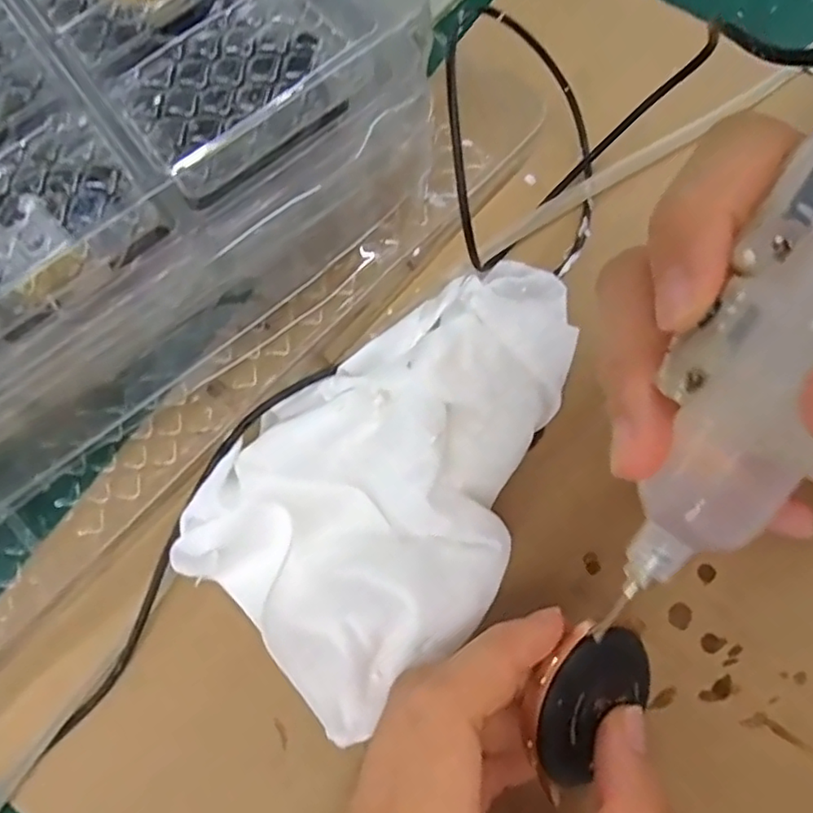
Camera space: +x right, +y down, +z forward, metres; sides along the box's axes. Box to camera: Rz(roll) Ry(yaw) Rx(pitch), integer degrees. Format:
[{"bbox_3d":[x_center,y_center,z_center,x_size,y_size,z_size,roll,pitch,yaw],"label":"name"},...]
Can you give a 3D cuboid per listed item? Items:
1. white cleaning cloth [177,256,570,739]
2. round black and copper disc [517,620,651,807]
[{"bbox_3d":[0.005,0.015,0.191,0.085,0.038,0.138,43,80,10],"label":"white cleaning cloth"},{"bbox_3d":[0.047,0.076,0.168,0.042,0.011,0.033,-44,109,-23],"label":"round black and copper disc"}]

